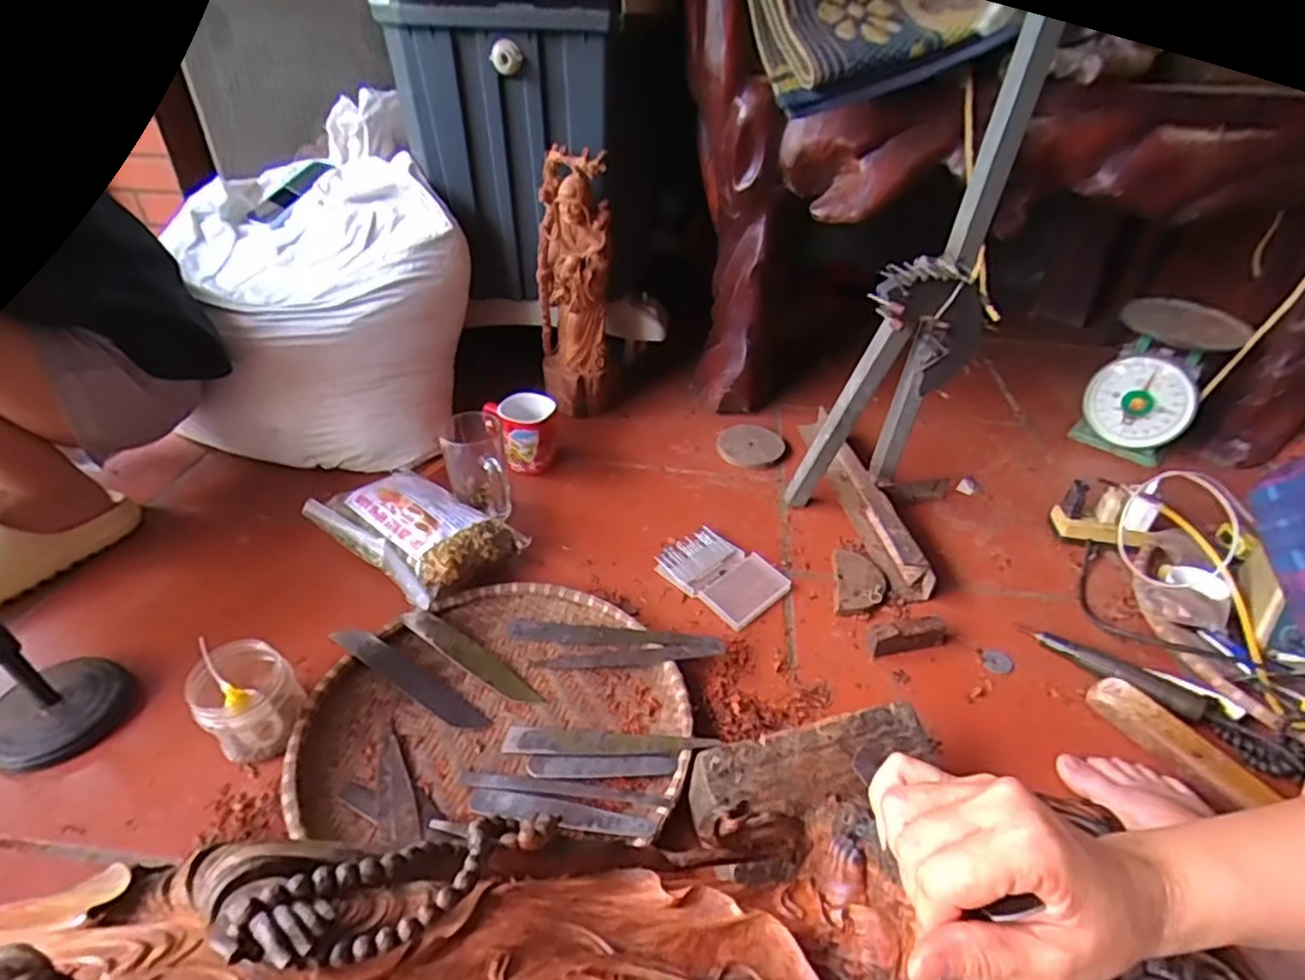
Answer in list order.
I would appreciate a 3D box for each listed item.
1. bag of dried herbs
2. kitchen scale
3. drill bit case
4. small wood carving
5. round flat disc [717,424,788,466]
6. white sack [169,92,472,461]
[{"bbox_3d":[-0.284,0.052,0.777,0.231,0.074,0.144,23,42,27],"label":"bag of dried herbs"},{"bbox_3d":[0.726,-0.159,0.968,0.135,0.196,0.125,31,47,35],"label":"kitchen scale"},{"bbox_3d":[0.082,0.095,0.779,0.104,0.016,0.134,-31,47,-34],"label":"drill bit case"},{"bbox_3d":[-0.115,-0.283,0.983,0.107,0.366,0.096,-6,37,-8],"label":"small wood carving"},{"bbox_3d":[0.147,-0.066,0.993,0.098,0.017,0.101,0,37,0],"label":"round flat disc"},{"bbox_3d":[-0.480,-0.311,0.992,0.388,0.346,0.487,-11,39,-17],"label":"white sack"}]

